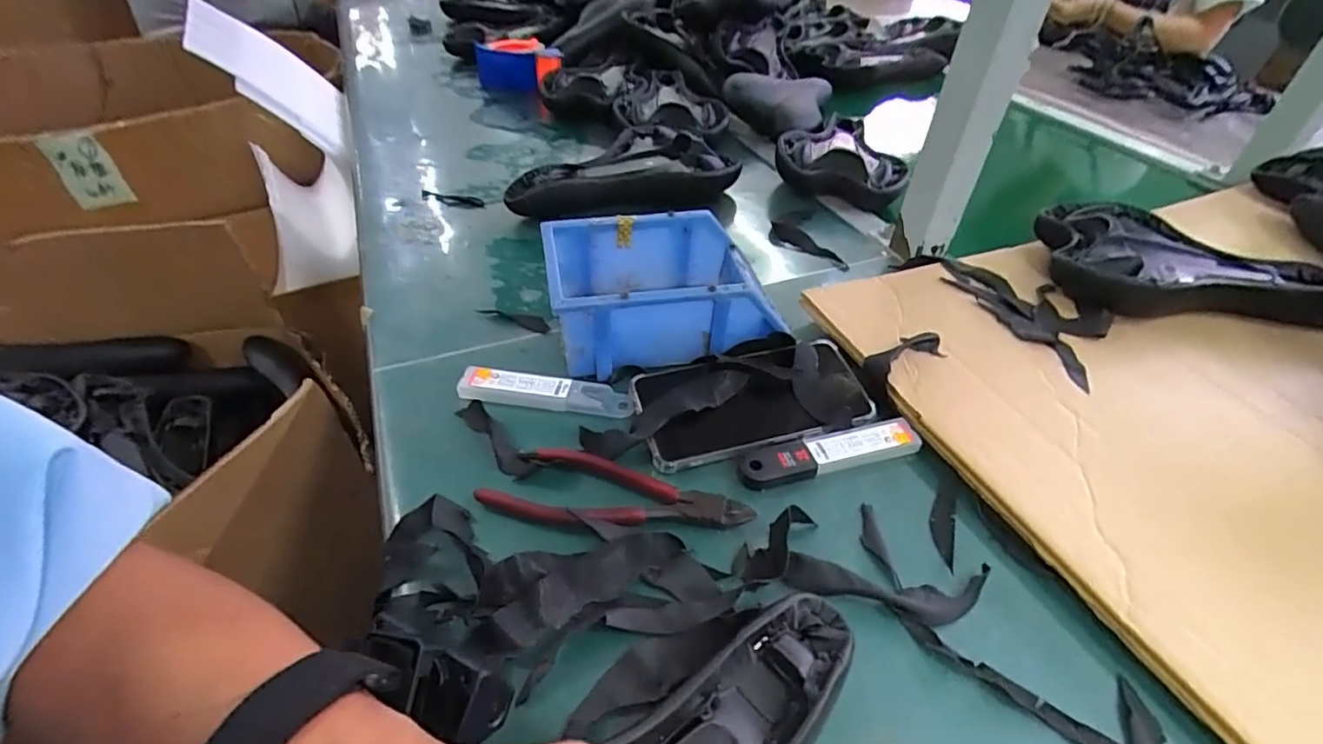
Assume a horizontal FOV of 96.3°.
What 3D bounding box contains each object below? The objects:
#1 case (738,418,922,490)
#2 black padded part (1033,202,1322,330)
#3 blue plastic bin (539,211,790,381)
[{"bbox_3d":[0.114,0.052,0.400,0.126,0.006,0.027,-10,45,-13],"label":"case"},{"bbox_3d":[0.481,-0.107,0.550,0.246,0.047,0.146,0,44,-2],"label":"black padded part"},{"bbox_3d":[0.001,-0.067,0.472,0.171,0.066,0.117,-4,44,-7],"label":"blue plastic bin"}]

